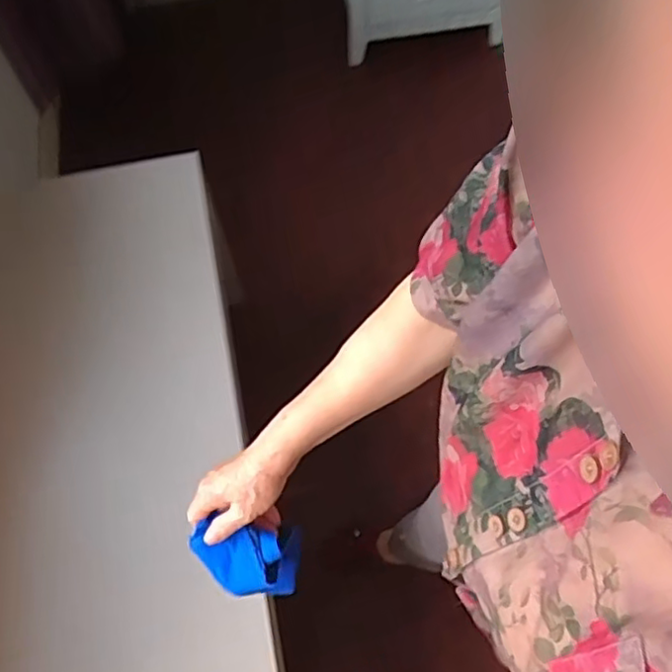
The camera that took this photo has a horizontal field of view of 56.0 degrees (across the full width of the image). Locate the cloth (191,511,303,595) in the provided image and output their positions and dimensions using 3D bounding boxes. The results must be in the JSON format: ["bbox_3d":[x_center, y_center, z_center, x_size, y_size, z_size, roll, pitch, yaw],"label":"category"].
[{"bbox_3d":[-0.090,0.226,0.638,0.100,0.076,0.062,-2,65,0],"label":"cloth"}]

